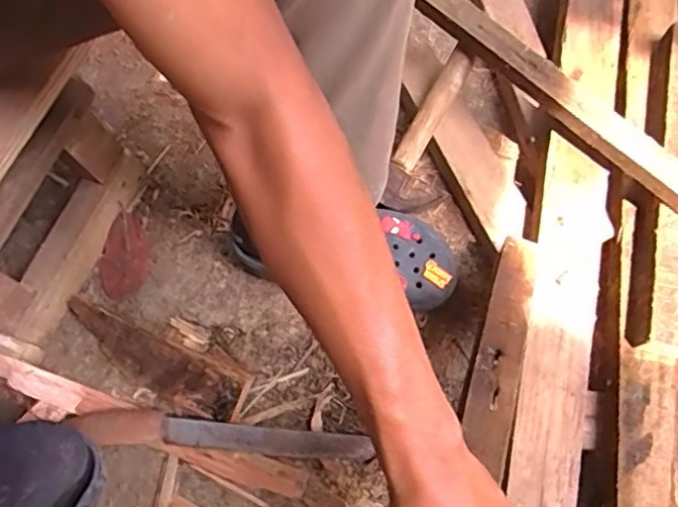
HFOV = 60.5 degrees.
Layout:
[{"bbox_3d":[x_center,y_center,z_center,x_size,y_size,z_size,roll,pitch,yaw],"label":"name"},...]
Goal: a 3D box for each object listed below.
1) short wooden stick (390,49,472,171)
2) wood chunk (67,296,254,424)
[{"bbox_3d":[0.108,-0.164,0.677,0.027,0.025,0.144,32,101,11],"label":"short wooden stick"},{"bbox_3d":[-0.206,0.123,0.648,0.218,0.031,0.062,21,74,8],"label":"wood chunk"}]

